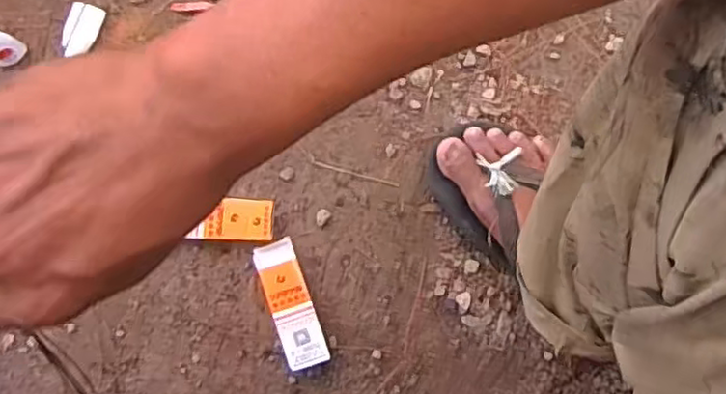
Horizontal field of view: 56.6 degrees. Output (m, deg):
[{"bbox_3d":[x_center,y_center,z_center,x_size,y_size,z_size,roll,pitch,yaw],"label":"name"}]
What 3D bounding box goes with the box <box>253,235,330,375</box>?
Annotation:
[{"bbox_3d":[-0.069,0.103,0.652,0.039,0.027,0.122,-19,88,-4],"label":"box"}]

